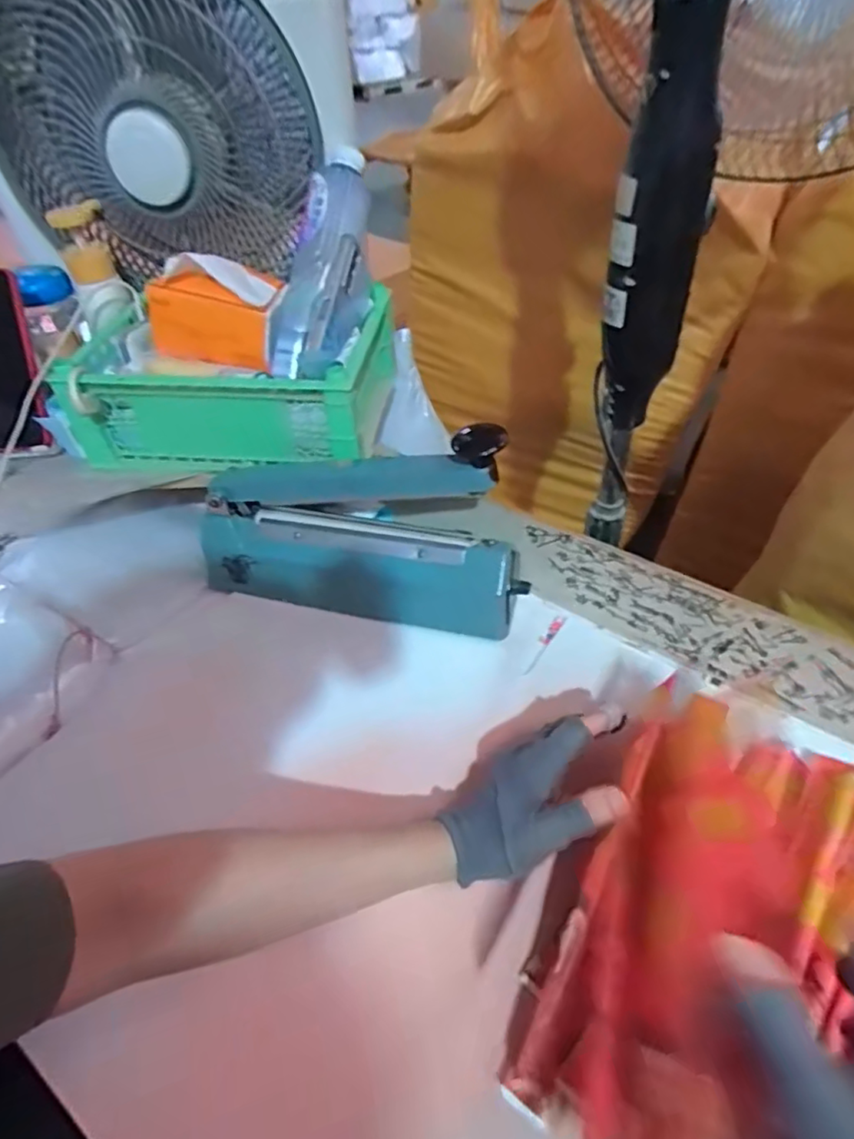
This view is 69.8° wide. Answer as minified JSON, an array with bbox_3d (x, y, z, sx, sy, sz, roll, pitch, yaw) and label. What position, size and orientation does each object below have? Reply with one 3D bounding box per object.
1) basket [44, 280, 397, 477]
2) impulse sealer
[{"bbox_3d":[-0.197,-0.192,0.628,0.294,0.104,0.205,4,46,5],"label":"basket"},{"bbox_3d":[-0.068,-0.043,0.559,0.309,0.173,0.081,8,46,8],"label":"impulse sealer"}]

